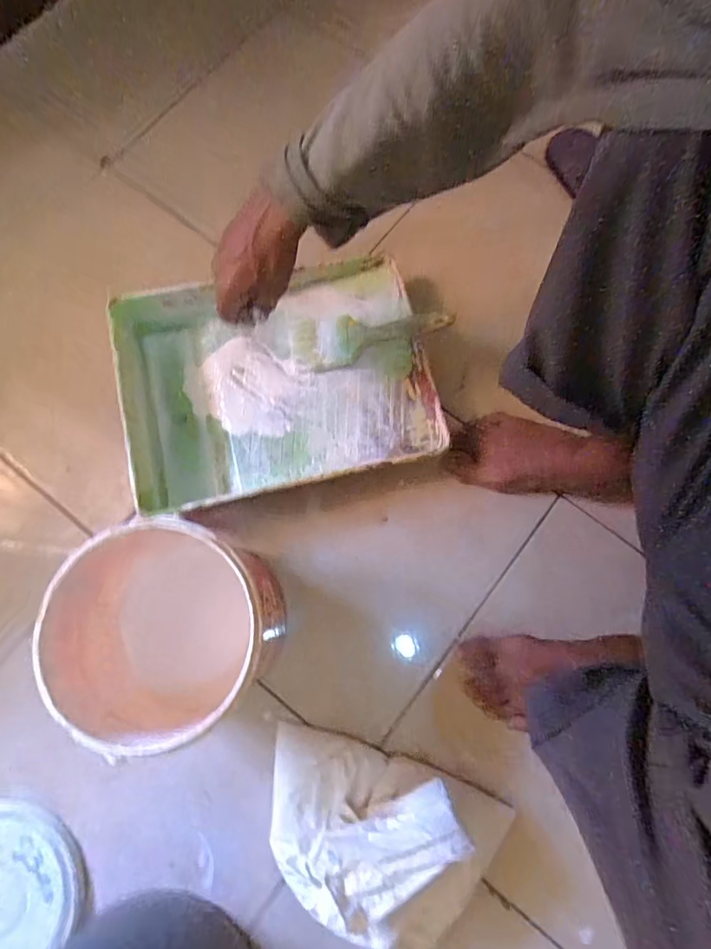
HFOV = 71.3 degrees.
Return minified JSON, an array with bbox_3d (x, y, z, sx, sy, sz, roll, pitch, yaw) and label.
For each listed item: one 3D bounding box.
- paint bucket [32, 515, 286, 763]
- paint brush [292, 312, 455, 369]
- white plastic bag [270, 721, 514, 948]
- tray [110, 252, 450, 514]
[{"bbox_3d":[-0.185,0.151,0.484,0.205,0.184,0.183,-29,78,-7],"label":"paint bucket"},{"bbox_3d":[0.017,-0.168,0.596,0.190,0.014,0.059,-6,91,10],"label":"paint brush"},{"bbox_3d":[0.024,0.368,0.480,0.244,0.109,0.157,17,77,4],"label":"white plastic bag"},{"bbox_3d":[-0.087,-0.109,0.612,0.360,0.085,0.261,-12,78,-3],"label":"tray"}]

